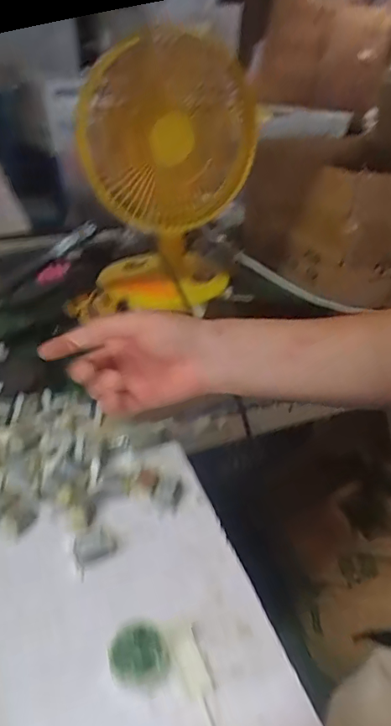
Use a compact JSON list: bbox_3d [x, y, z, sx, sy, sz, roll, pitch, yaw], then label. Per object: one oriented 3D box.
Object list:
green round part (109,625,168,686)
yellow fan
[{"bbox_3d":[-0.034,0.177,0.298,0.033,0.017,0.032,1,33,-1],"label":"green round part"},{"bbox_3d":[-0.033,-0.239,0.666,0.198,0.288,0.187,5,33,4],"label":"yellow fan"}]

